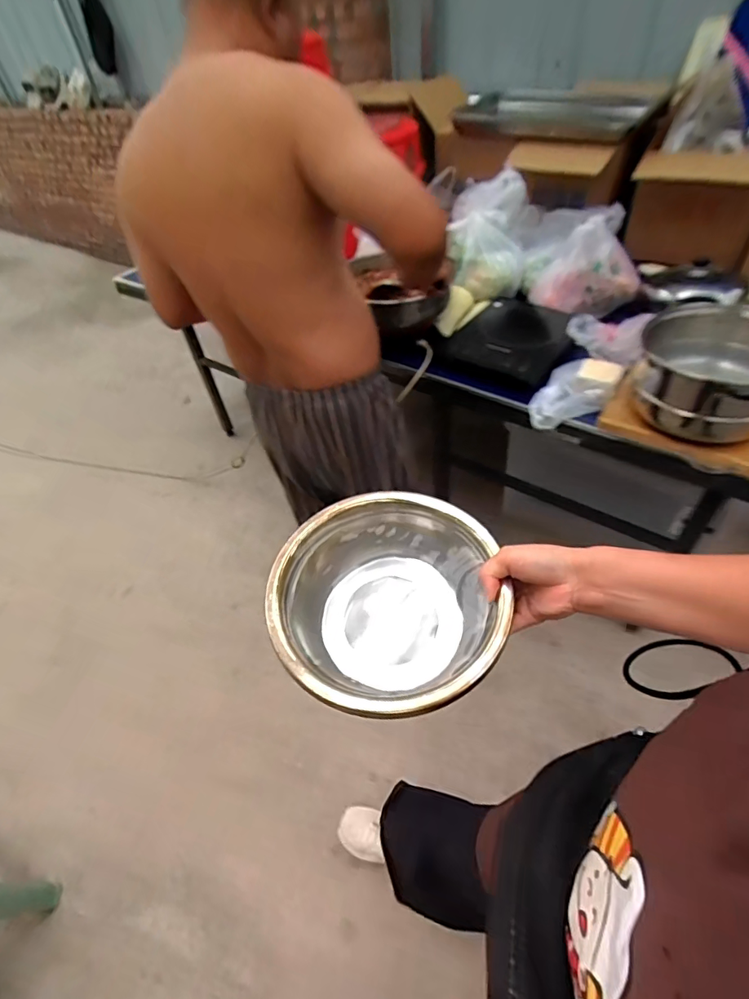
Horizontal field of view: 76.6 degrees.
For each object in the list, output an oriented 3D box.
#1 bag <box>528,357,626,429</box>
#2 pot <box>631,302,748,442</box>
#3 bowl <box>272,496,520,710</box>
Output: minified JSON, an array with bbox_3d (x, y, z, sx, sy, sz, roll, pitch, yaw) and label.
[{"bbox_3d":[0.437,-0.238,1.045,0.198,0.087,0.108,-14,47,-6],"label":"bag"},{"bbox_3d":[0.666,-0.262,0.925,0.337,0.137,0.270,-35,52,-23],"label":"pot"},{"bbox_3d":[0.013,0.105,0.477,0.220,0.084,0.223,-2,48,2],"label":"bowl"}]

